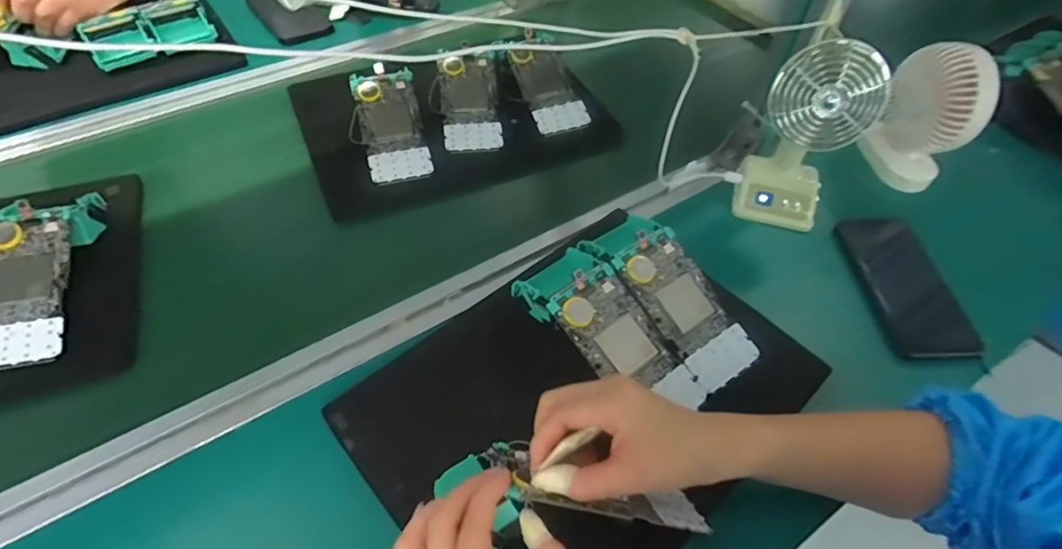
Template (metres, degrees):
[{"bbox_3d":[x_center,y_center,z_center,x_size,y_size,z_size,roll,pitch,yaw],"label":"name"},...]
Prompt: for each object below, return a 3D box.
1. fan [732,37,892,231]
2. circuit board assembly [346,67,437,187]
[{"bbox_3d":[0.263,-0.131,0.528,0.087,0.171,0.080,22,60,16],"label":"fan"},{"bbox_3d":[-0.156,-0.169,0.616,0.067,0.011,0.142,-14,73,-7],"label":"circuit board assembly"}]

